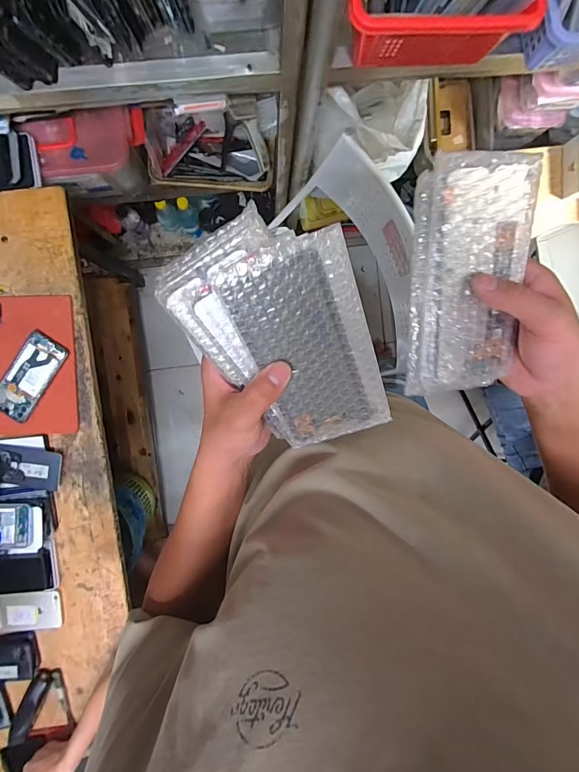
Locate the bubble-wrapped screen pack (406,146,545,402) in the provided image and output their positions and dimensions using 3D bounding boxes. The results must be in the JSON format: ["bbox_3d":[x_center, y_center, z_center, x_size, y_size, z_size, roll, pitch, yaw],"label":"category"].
[{"bbox_3d":[0.139,-0.080,0.294,0.087,0.015,0.171,-6,109,-7],"label":"bubble-wrapped screen pack"}]

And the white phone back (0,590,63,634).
[{"bbox_3d":[-0.522,0.440,0.734,0.160,0.015,0.077,-3,94,-3],"label":"white phone back"}]

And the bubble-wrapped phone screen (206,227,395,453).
[{"bbox_3d":[0.017,-0.024,0.282,0.088,0.007,0.163,-18,123,8],"label":"bubble-wrapped phone screen"}]

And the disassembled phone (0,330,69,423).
[{"bbox_3d":[-0.463,-0.016,0.673,0.070,0.009,0.160,33,92,-5],"label":"disassembled phone"}]

